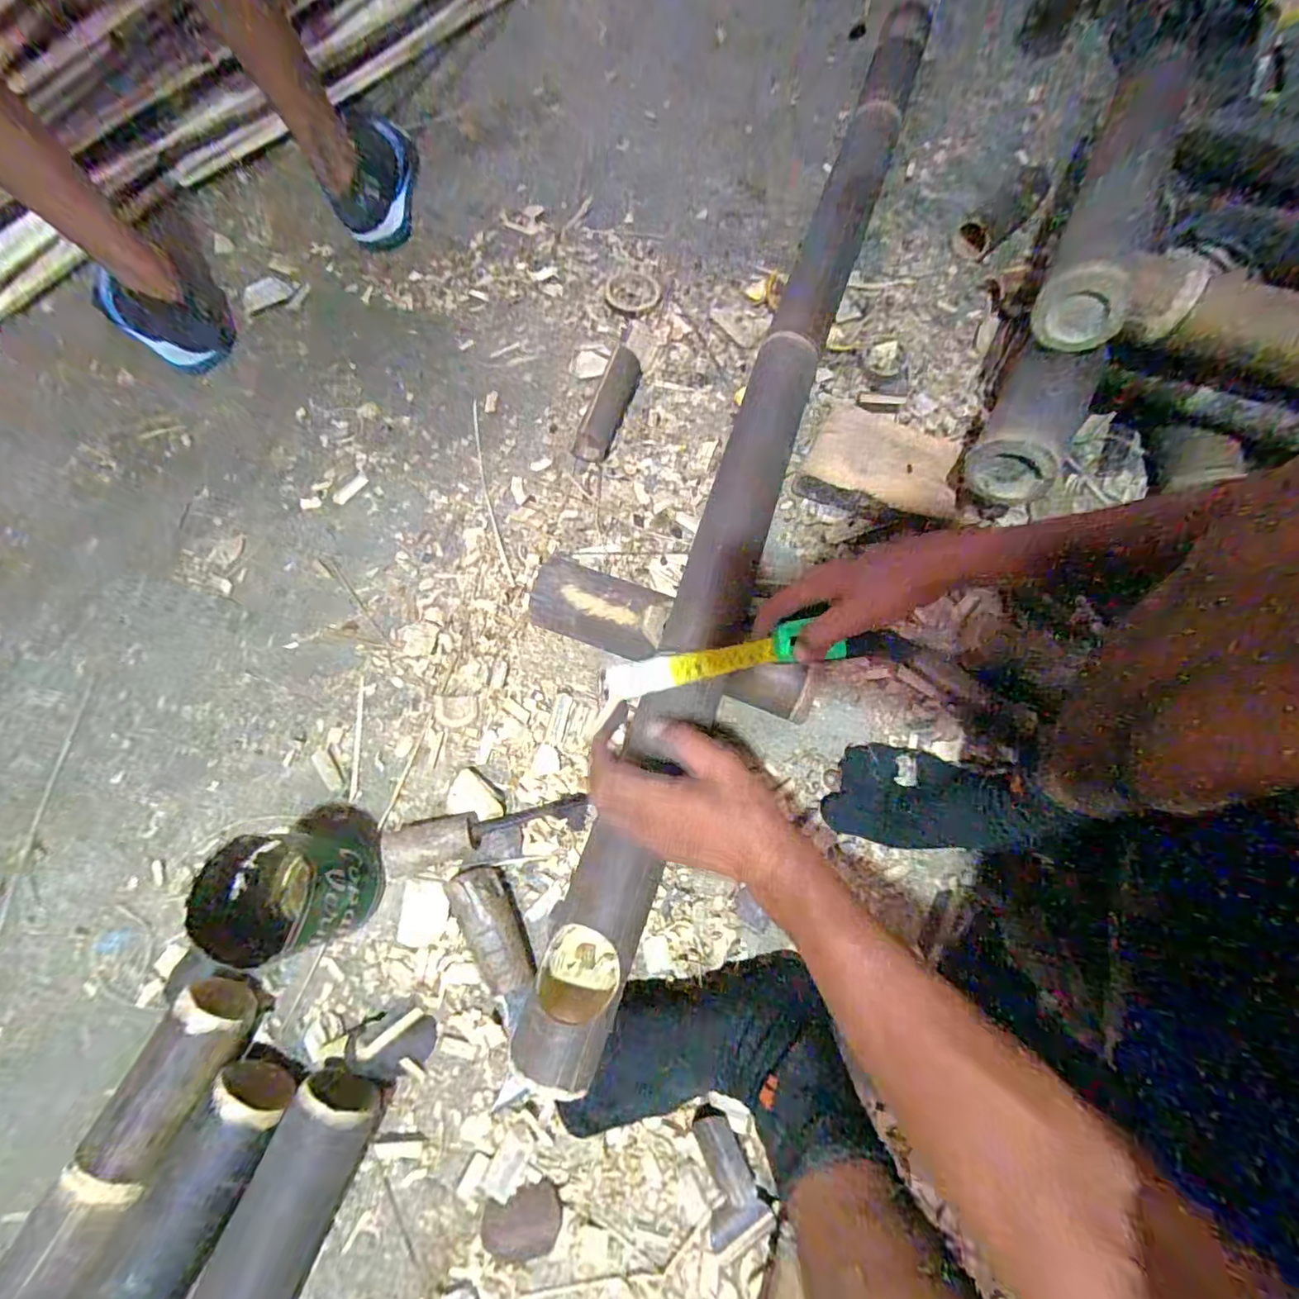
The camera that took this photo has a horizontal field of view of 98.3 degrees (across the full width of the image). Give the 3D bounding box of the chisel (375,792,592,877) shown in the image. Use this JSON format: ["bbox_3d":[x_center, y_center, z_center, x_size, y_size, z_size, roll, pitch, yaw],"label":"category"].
[{"bbox_3d":[-0.159,0.177,0.561,0.188,0.053,0.044,-8,72,-16],"label":"chisel"}]

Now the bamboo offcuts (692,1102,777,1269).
[{"bbox_3d":[0.060,0.449,0.476,0.061,0.023,0.094,-32,75,-10],"label":"bamboo offcuts"}]

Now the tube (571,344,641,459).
[{"bbox_3d":[-0.049,-0.310,0.700,0.042,0.032,0.155,23,73,7],"label":"tube"}]

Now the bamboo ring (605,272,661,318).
[{"bbox_3d":[-0.023,-0.488,0.777,0.077,0.015,0.081,17,73,5],"label":"bamboo ring"}]

